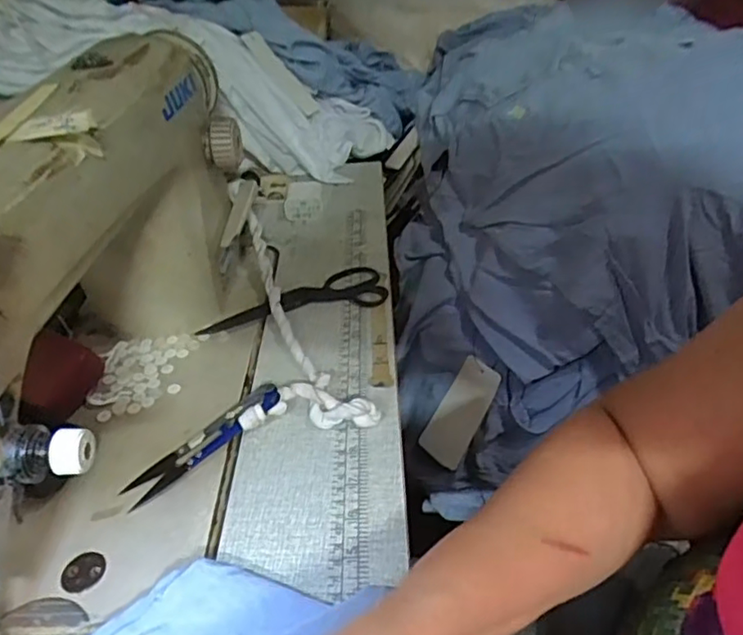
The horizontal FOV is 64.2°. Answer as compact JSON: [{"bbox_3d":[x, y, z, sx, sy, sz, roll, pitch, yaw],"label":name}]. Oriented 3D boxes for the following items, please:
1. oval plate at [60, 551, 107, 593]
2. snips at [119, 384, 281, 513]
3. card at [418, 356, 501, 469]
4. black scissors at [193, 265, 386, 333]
[{"bbox_3d":[-0.168,0.147,0.344,0.023,0.004,0.024,8,38,15],"label":"oval plate"},{"bbox_3d":[-0.112,0.084,0.403,0.115,0.010,0.025,-36,48,-19],"label":"snips"},{"bbox_3d":[0.096,0.101,0.638,0.053,0.117,0.006,35,15,35],"label":"card"},{"bbox_3d":[-0.072,-0.017,0.544,0.168,0.007,0.064,-13,37,-12],"label":"black scissors"}]

